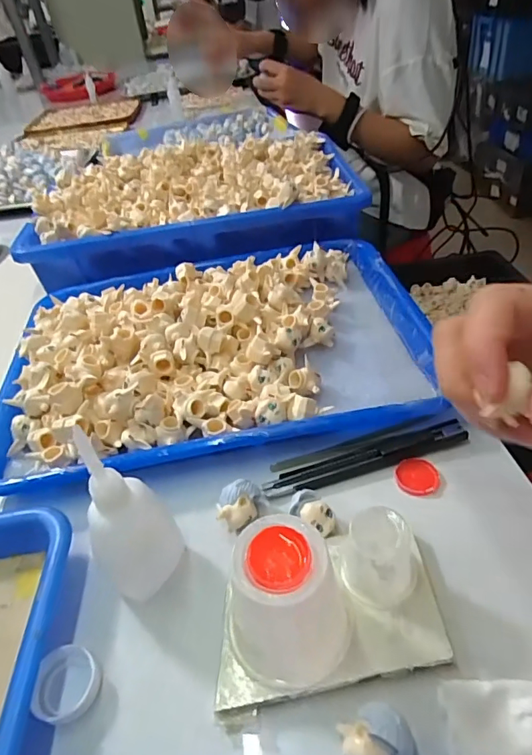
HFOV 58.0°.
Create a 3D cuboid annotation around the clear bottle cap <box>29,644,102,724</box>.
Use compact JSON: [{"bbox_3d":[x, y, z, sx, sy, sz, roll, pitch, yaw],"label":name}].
[{"bbox_3d":[-0.094,0.144,0.228,0.029,0.008,0.032,-9,41,-1],"label":"clear bottle cap"}]

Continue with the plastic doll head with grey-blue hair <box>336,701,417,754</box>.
[{"bbox_3d":[0.044,0.145,0.190,0.026,0.023,0.023,-21,43,-14],"label":"plastic doll head with grey-blue hair"}]

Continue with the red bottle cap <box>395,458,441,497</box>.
[{"bbox_3d":[0.093,0.061,0.295,0.026,0.004,0.027,-5,41,4],"label":"red bottle cap"}]

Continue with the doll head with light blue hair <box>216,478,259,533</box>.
[{"bbox_3d":[-0.015,0.076,0.280,0.021,0.022,0.026,3,42,12],"label":"doll head with light blue hair"}]

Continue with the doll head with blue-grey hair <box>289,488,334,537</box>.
[{"bbox_3d":[0.027,0.077,0.270,0.025,0.019,0.020,17,47,26],"label":"doll head with blue-grey hair"}]

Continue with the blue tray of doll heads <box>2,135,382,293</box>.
[{"bbox_3d":[-0.085,-0.209,0.565,0.366,0.065,0.229,-10,41,-2],"label":"blue tray of doll heads"}]

